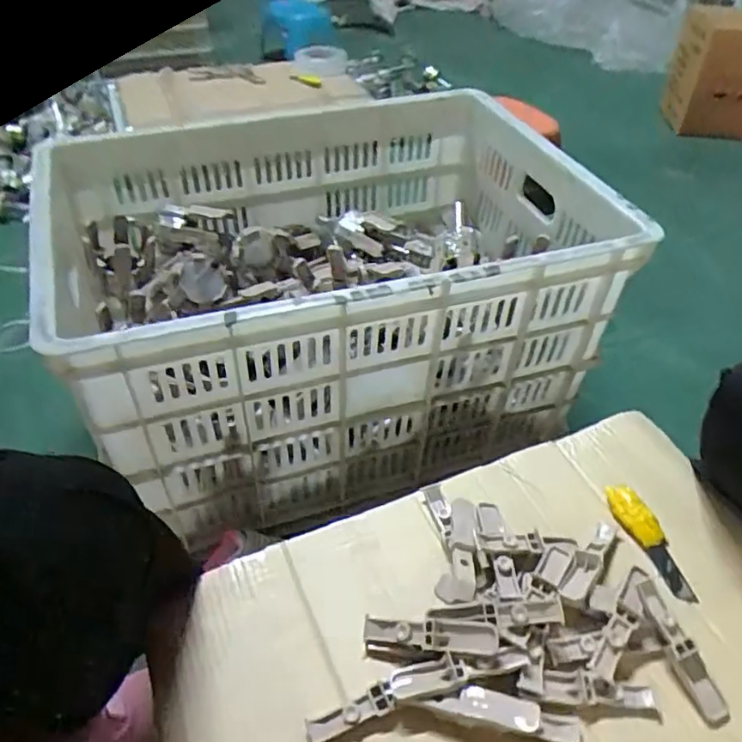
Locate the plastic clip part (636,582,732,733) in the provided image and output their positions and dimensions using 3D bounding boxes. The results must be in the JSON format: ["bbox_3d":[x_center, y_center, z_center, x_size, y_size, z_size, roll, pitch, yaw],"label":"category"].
[{"bbox_3d":[0.229,0.208,0.450,0.021,0.019,0.100,-15,65,-16],"label":"plastic clip part"}]

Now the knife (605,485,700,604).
[{"bbox_3d":[0.244,0.150,0.530,0.030,0.022,0.109,-16,59,-17],"label":"knife"}]

